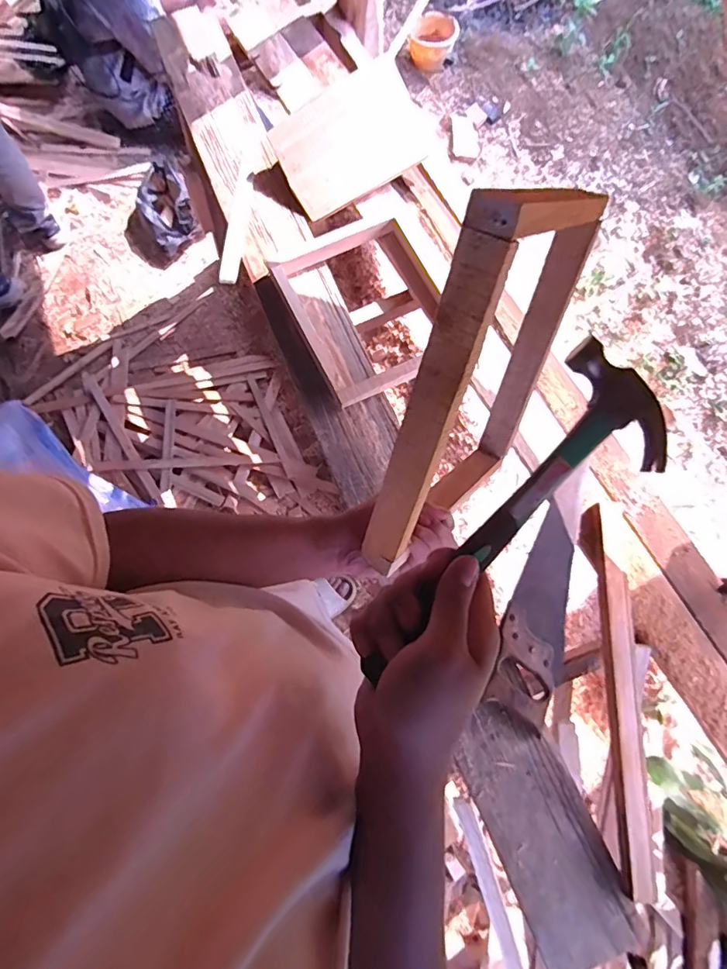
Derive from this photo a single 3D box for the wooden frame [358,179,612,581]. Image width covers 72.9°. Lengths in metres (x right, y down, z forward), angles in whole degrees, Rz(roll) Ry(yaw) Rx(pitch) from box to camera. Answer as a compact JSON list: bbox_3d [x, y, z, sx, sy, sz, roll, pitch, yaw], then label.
[{"bbox_3d":[0.127,-0.105,0.496,0.044,0.326,0.279,31,40,20],"label":"wooden frame"}]

